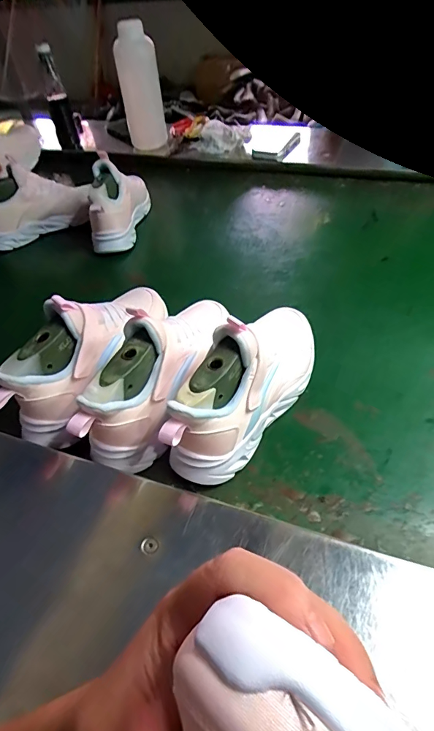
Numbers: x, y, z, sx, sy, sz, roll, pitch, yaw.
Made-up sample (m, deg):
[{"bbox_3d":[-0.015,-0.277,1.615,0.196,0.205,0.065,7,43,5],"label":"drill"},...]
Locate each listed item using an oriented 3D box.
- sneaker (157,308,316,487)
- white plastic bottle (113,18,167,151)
[{"bbox_3d":[0.043,0.009,0.447,0.079,0.118,0.251,20,51,22],"label":"sneaker"},{"bbox_3d":[-0.171,-0.615,0.944,0.084,0.265,0.068,-12,46,-6],"label":"white plastic bottle"}]

